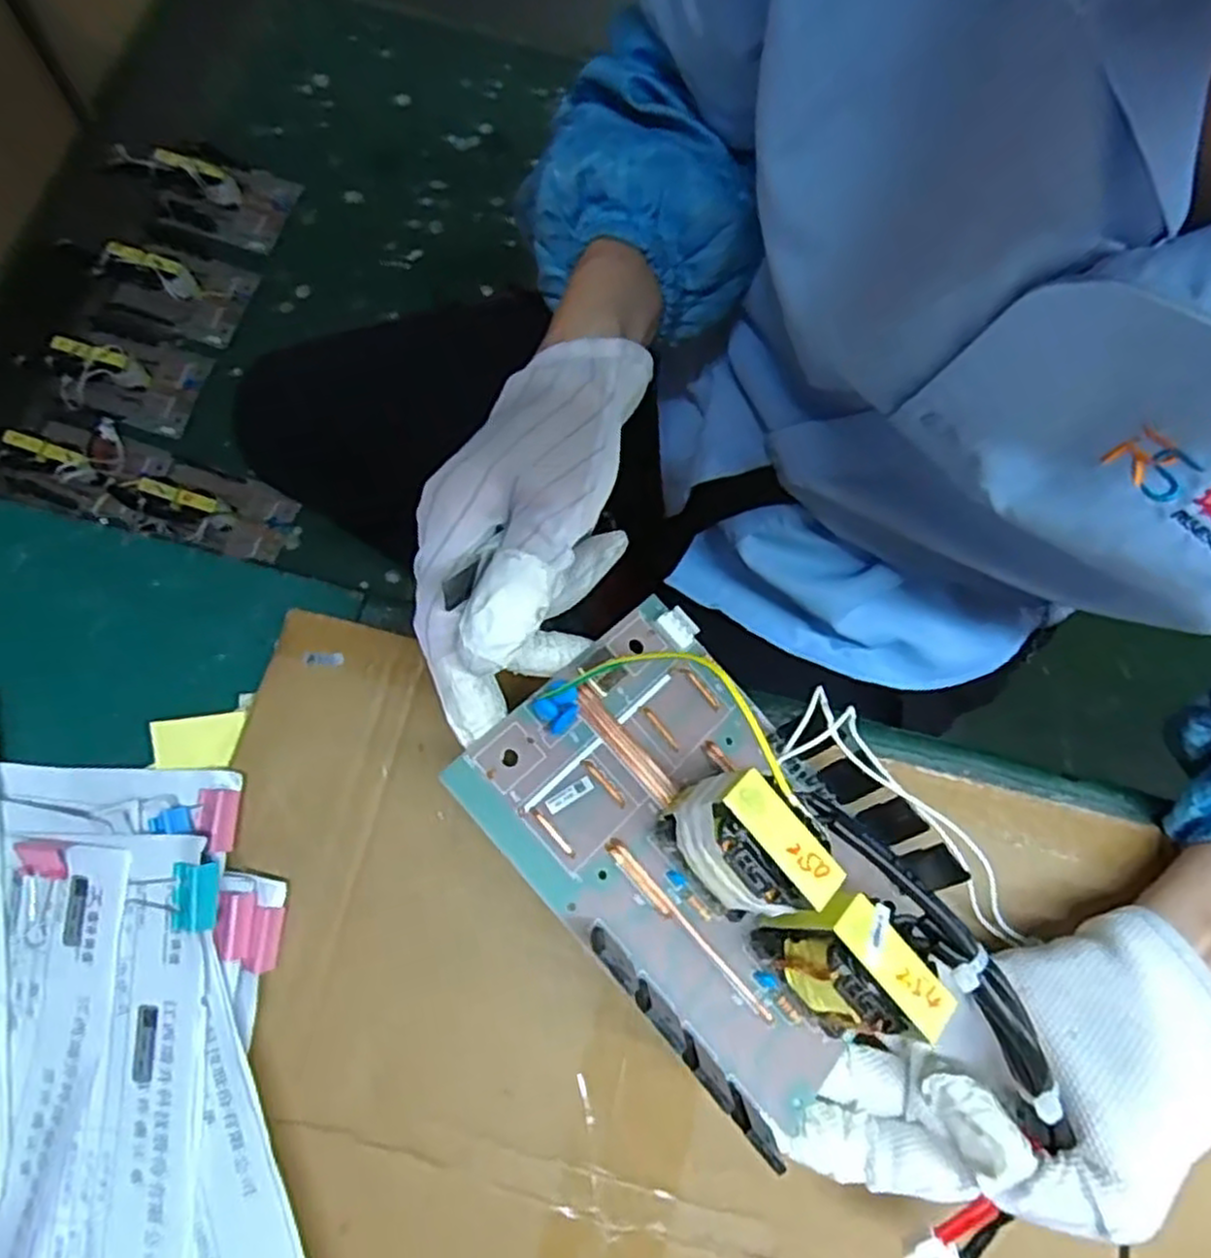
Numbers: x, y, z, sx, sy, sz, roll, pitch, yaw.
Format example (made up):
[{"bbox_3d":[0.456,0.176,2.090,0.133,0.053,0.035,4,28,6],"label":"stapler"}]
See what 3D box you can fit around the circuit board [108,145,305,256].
[{"bbox_3d":[-0.499,-0.559,0.943,0.187,0.056,0.116,18,78,5],"label":"circuit board"}]

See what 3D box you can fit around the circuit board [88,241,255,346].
[{"bbox_3d":[-0.527,-0.429,0.925,0.166,0.059,0.110,22,78,6],"label":"circuit board"}]

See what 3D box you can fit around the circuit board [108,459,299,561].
[{"bbox_3d":[-0.463,-0.142,0.866,0.190,0.056,0.103,16,78,5],"label":"circuit board"}]

